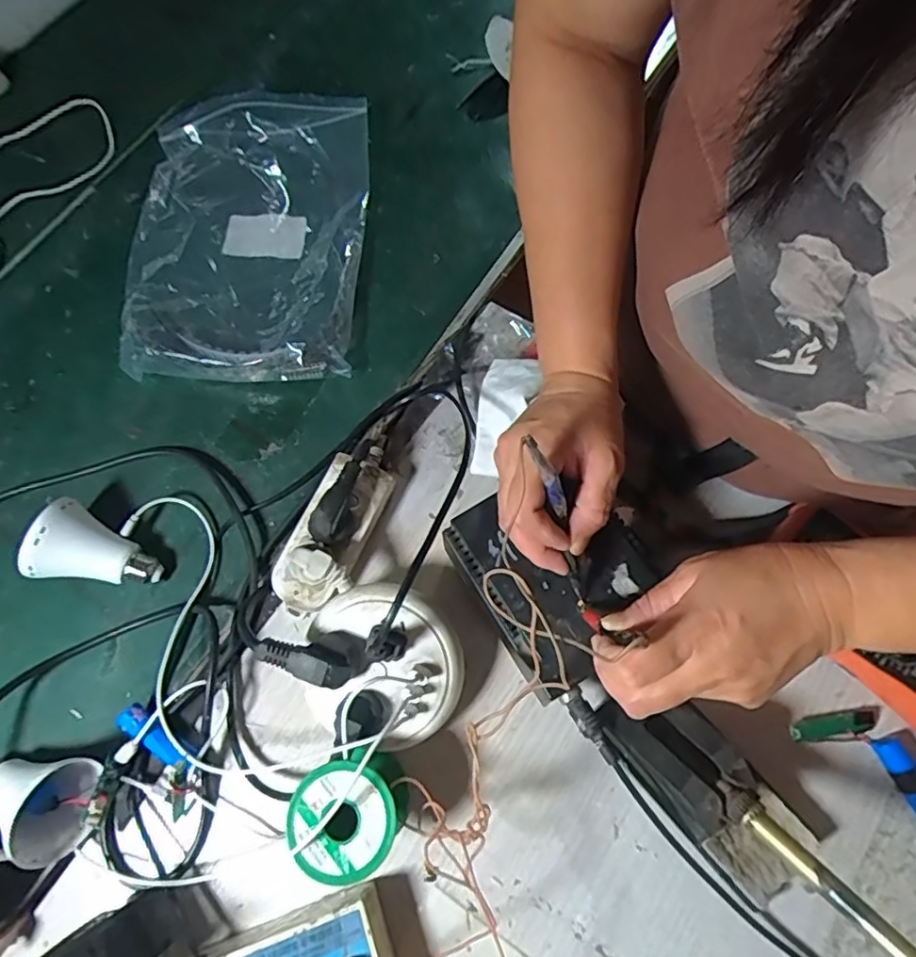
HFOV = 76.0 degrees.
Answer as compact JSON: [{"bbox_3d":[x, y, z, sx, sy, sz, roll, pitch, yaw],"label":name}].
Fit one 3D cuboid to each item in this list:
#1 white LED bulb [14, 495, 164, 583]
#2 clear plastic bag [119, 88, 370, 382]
[{"bbox_3d":[-0.282,0.056,0.461,0.083,0.062,0.061,13,73,6],"label":"white LED bulb"},{"bbox_3d":[-0.199,-0.240,0.572,0.215,0.038,0.313,-2,72,1],"label":"clear plastic bag"}]

